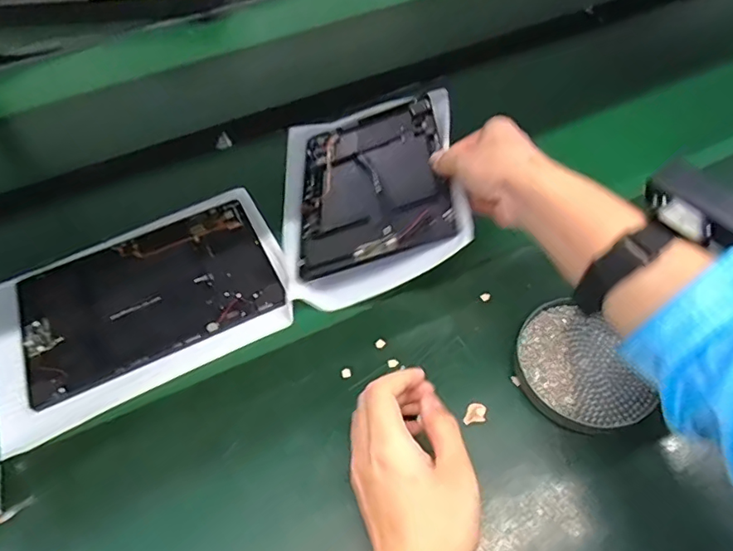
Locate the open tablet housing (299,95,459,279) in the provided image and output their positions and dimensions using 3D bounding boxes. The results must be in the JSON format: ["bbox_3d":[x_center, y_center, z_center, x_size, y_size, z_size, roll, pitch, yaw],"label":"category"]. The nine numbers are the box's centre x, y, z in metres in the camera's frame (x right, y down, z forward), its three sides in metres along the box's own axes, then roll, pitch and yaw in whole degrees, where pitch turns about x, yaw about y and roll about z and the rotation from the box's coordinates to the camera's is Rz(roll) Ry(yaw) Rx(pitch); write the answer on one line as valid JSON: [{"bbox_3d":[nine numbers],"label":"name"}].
[{"bbox_3d":[0.004,-0.103,0.551,0.153,0.007,0.230,-17,45,15],"label":"open tablet housing"}]

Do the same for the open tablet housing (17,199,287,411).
[{"bbox_3d":[-0.213,0.014,0.519,0.231,0.010,0.160,-23,56,-13],"label":"open tablet housing"}]

